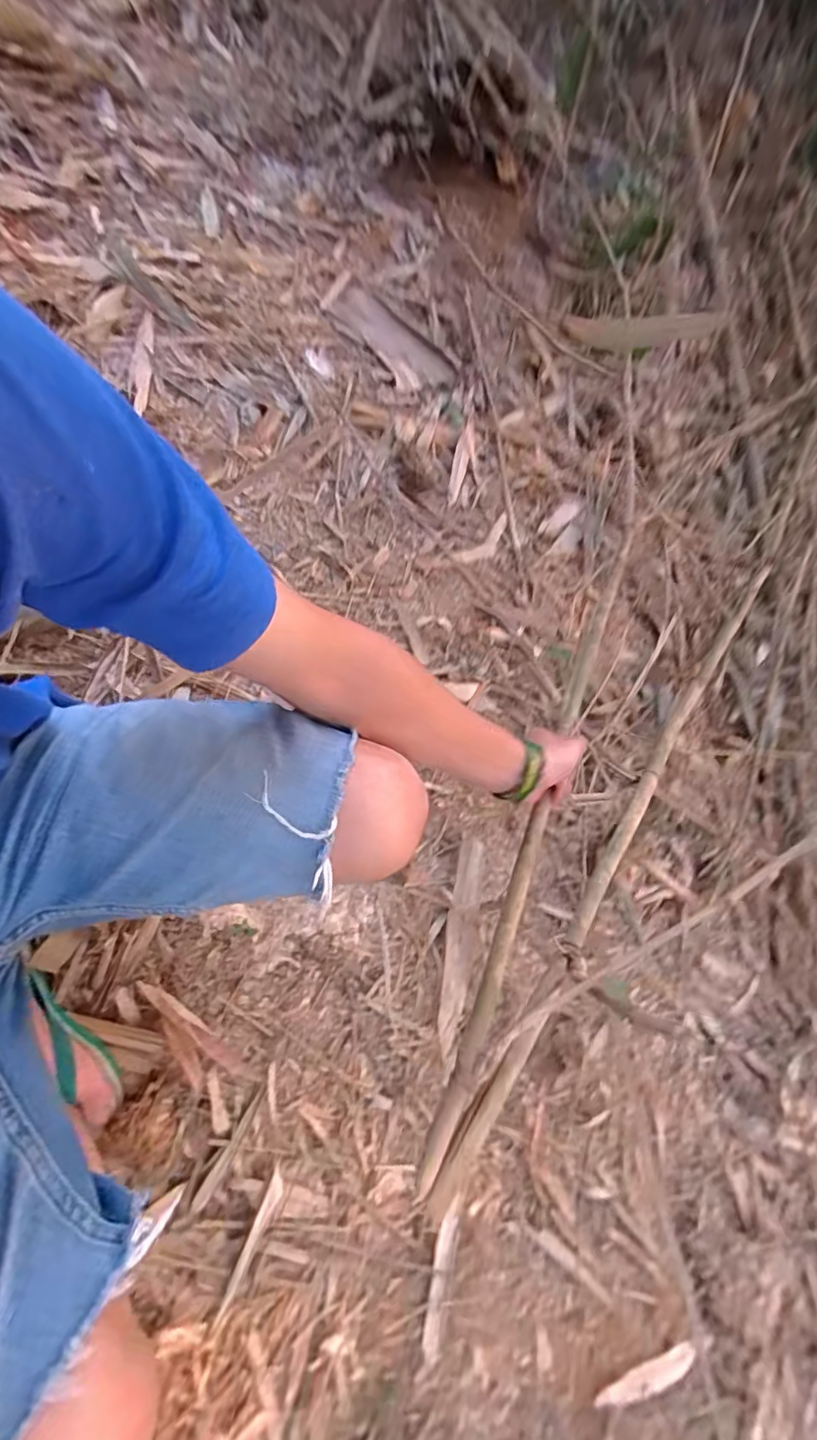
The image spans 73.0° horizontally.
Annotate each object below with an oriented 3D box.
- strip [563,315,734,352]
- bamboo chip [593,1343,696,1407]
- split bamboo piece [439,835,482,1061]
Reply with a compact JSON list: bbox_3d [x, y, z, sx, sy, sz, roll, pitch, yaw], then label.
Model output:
[{"bbox_3d":[0.302,-0.546,0.773,0.072,0.039,0.246,-32,43,-18],"label":"strip"},{"bbox_3d":[0.309,0.842,0.708,0.172,0.015,0.031,11,58,-26],"label":"bamboo chip"},{"bbox_3d":[0.073,0.309,0.784,0.045,0.014,0.280,16,67,-18],"label":"split bamboo piece"}]

